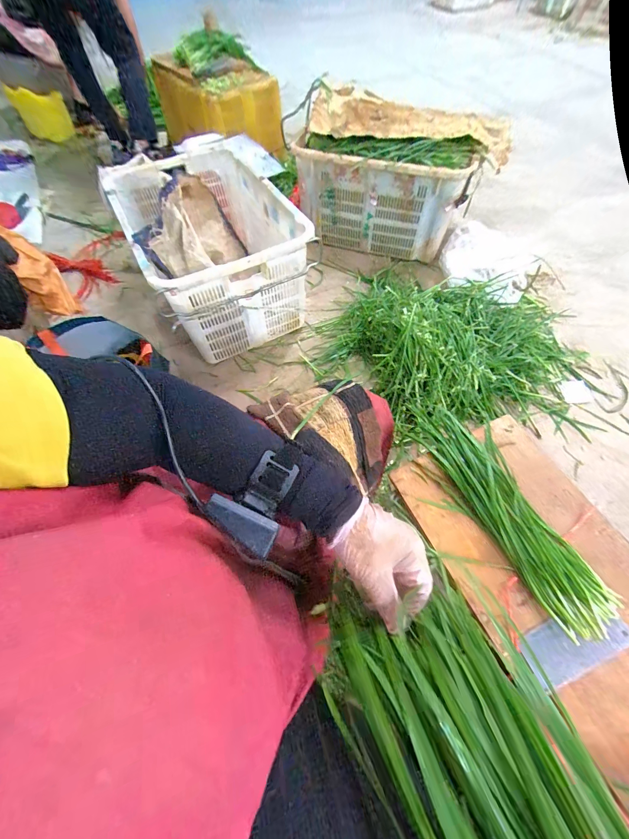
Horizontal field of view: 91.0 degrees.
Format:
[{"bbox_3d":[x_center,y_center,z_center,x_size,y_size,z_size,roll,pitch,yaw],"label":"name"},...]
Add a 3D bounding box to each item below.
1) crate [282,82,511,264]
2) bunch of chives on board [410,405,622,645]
[{"bbox_3d":[0.315,-0.930,1.215,0.699,0.377,0.395,19,64,9],"label":"crate"},{"bbox_3d":[0.347,0.147,0.554,0.141,0.030,0.412,-25,66,-13],"label":"bunch of chives on board"}]

